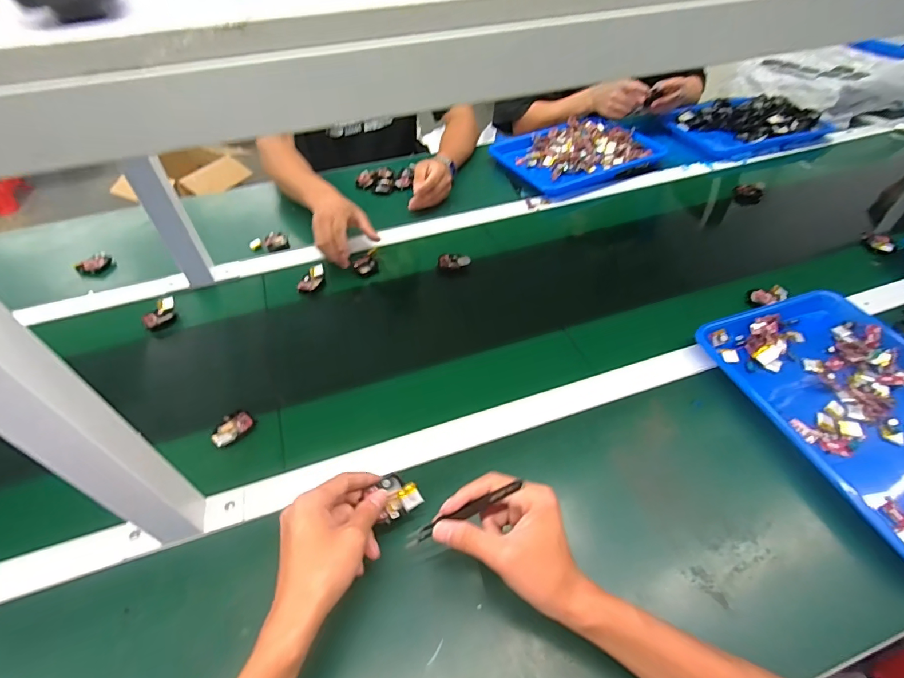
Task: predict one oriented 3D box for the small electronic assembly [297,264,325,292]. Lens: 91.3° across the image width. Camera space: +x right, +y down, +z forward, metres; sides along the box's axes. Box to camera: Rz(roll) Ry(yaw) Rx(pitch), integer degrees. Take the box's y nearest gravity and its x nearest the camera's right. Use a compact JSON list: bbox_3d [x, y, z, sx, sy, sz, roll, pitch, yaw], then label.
[{"bbox_3d":[-0.232,-0.101,0.732,0.032,0.018,0.055,19,50,21],"label":"small electronic assembly"}]

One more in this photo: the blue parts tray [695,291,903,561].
[{"bbox_3d":[0.490,0.078,0.524,0.234,0.031,0.331,-15,47,-11],"label":"blue parts tray"}]

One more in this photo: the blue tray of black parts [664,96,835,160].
[{"bbox_3d":[0.693,-0.513,1.053,0.322,0.045,0.233,-18,47,-13],"label":"blue tray of black parts"}]

